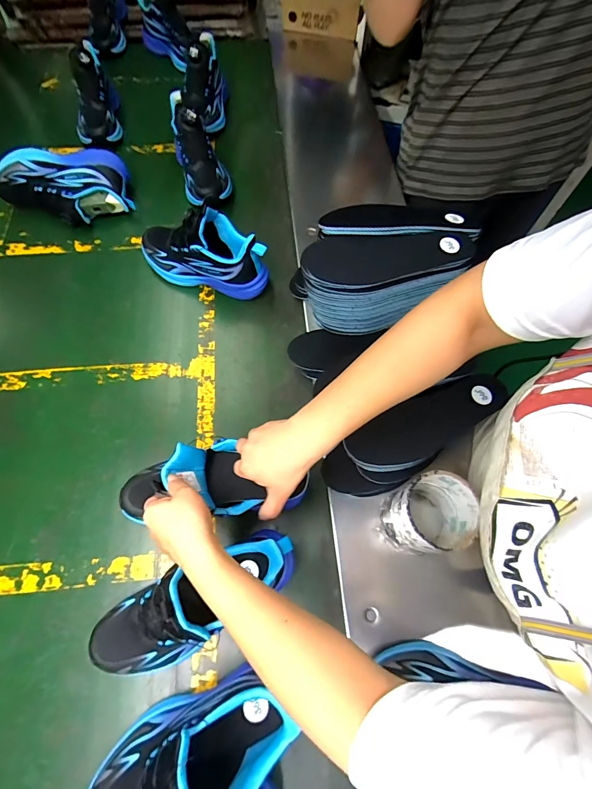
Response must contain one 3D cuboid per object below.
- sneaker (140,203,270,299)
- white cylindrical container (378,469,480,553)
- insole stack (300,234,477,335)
[{"bbox_3d":[-0.166,-0.259,0.652,0.242,0.132,0.085,16,67,5],"label":"sneaker"},{"bbox_3d":[0.157,0.145,0.449,0.084,0.113,0.075,-7,68,-5],"label":"white cylindrical container"},{"bbox_3d":[0.126,-0.166,0.556,0.227,0.128,0.084,0,67,-2],"label":"insole stack"}]

